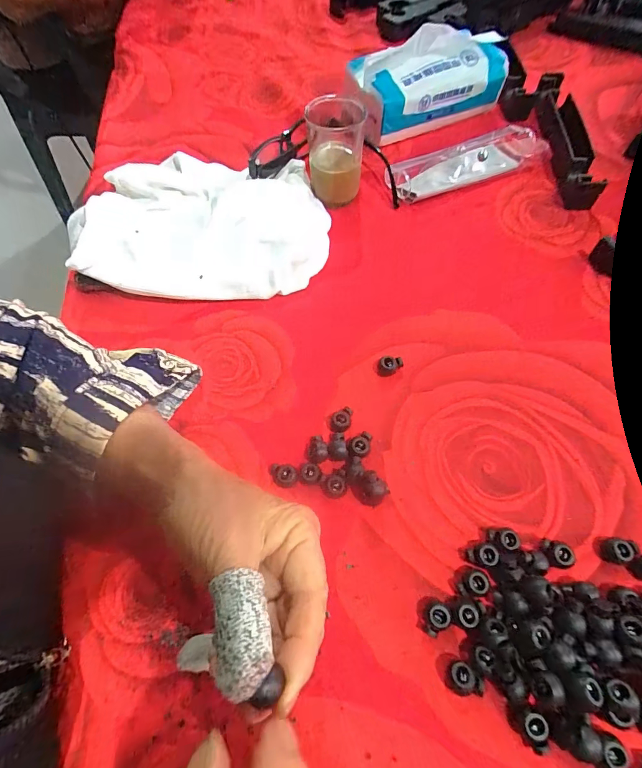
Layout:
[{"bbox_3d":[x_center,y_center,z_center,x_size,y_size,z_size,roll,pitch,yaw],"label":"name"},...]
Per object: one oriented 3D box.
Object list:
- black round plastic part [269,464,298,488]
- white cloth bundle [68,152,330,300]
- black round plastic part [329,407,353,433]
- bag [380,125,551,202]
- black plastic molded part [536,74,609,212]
[{"bbox_3d":[-0.027,0.064,0.264,0.021,0.008,0.015,7,64,6],"label":"black round plastic part"},{"bbox_3d":[-0.122,-0.157,0.360,0.257,0.038,0.174,6,64,6],"label":"white cloth bundle"},{"bbox_3d":[0.015,0.027,0.279,0.015,0.009,0.020,9,64,7],"label":"black round plastic part"},{"bbox_3d":[0.153,-0.233,0.393,0.166,0.026,0.051,-20,64,-7],"label":"bag"},{"bbox_3d":[0.261,-0.260,0.401,0.032,0.032,0.183,1,63,3],"label":"black plastic molded part"}]

